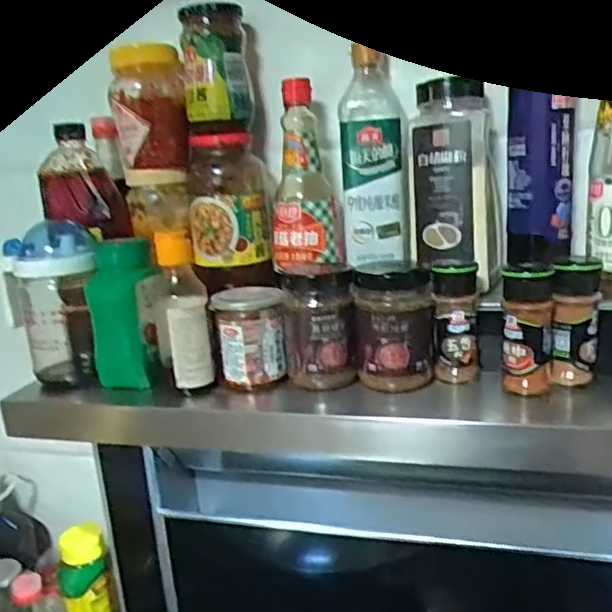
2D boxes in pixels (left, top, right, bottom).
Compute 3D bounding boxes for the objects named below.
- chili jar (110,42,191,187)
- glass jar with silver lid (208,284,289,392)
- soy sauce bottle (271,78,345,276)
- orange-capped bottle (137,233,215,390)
[{"bbox_3d":[-0.161,-0.199,0.657,0.069,0.136,0.068,-6,15,-5],"label":"chili jar"},{"bbox_3d":[-0.052,0.025,0.584,0.061,0.089,0.060,-4,15,1],"label":"glass jar with silver lid"},{"bbox_3d":[-0.004,-0.128,0.635,0.070,0.181,0.055,-6,15,-4],"label":"soy sauce bottle"},{"bbox_3d":[-0.119,0.004,0.572,0.056,0.131,0.058,-8,16,-13],"label":"orange-capped bottle"}]

